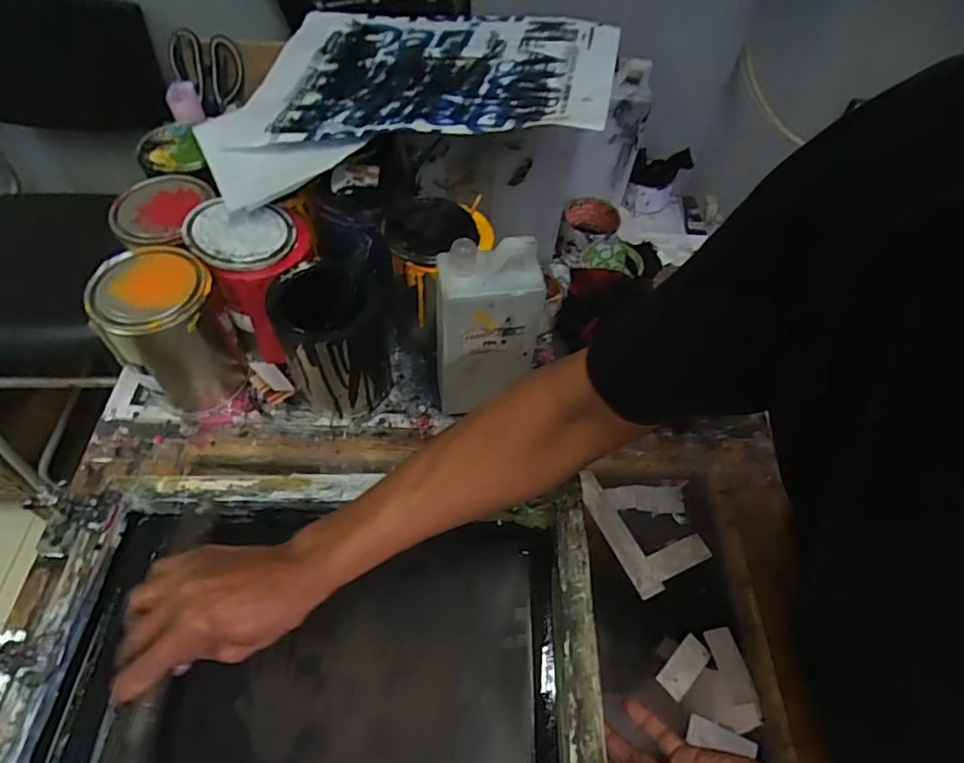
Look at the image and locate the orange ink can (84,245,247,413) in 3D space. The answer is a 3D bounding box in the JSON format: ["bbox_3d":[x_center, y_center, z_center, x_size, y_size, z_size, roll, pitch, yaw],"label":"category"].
[{"bbox_3d":[-0.321,-0.049,0.593,0.099,0.151,0.097,2,54,-3],"label":"orange ink can"}]

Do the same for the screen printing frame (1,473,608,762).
[{"bbox_3d":[-0.132,0.246,0.451,0.435,0.066,0.354,2,52,0],"label":"screen printing frame"}]

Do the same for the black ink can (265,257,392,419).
[{"bbox_3d":[-0.157,-0.036,0.601,0.098,0.145,0.098,2,54,-3],"label":"black ink can"}]

